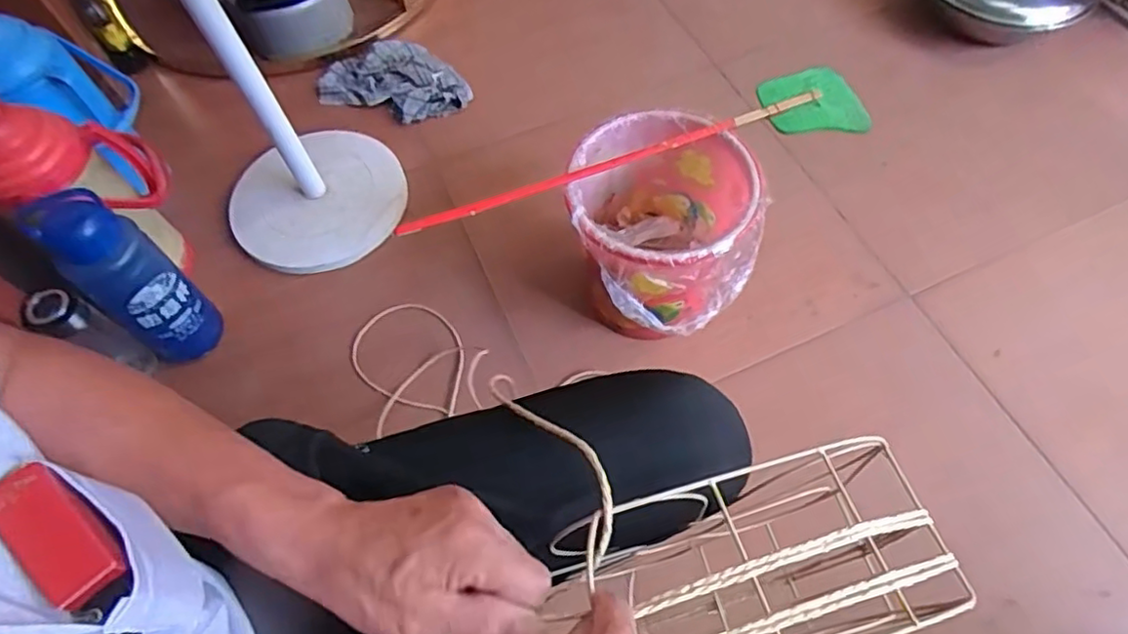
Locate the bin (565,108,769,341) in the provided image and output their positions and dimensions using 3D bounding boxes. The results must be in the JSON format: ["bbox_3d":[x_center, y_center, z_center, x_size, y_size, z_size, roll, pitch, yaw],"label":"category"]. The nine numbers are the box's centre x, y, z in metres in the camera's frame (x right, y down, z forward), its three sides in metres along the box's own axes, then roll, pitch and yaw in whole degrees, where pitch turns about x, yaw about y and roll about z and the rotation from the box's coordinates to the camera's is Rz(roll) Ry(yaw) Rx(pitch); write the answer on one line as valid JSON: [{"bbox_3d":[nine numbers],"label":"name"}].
[{"bbox_3d":[0.130,-0.098,0.911,0.243,0.244,0.276,4,62,5],"label":"bin"}]

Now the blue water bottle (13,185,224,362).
[{"bbox_3d":[-0.579,-0.044,0.862,0.097,0.284,0.103,0,61,1],"label":"blue water bottle"}]

